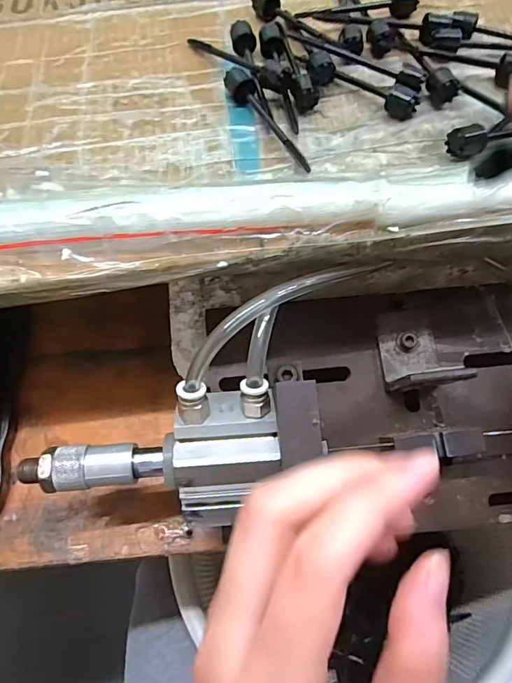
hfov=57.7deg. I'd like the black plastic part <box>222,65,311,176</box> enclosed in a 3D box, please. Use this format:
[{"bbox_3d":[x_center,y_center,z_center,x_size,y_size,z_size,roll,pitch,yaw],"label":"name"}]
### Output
[{"bbox_3d":[0.005,-0.123,0.261,0.013,0.015,0.087,-23,65,-11],"label":"black plastic part"}]

